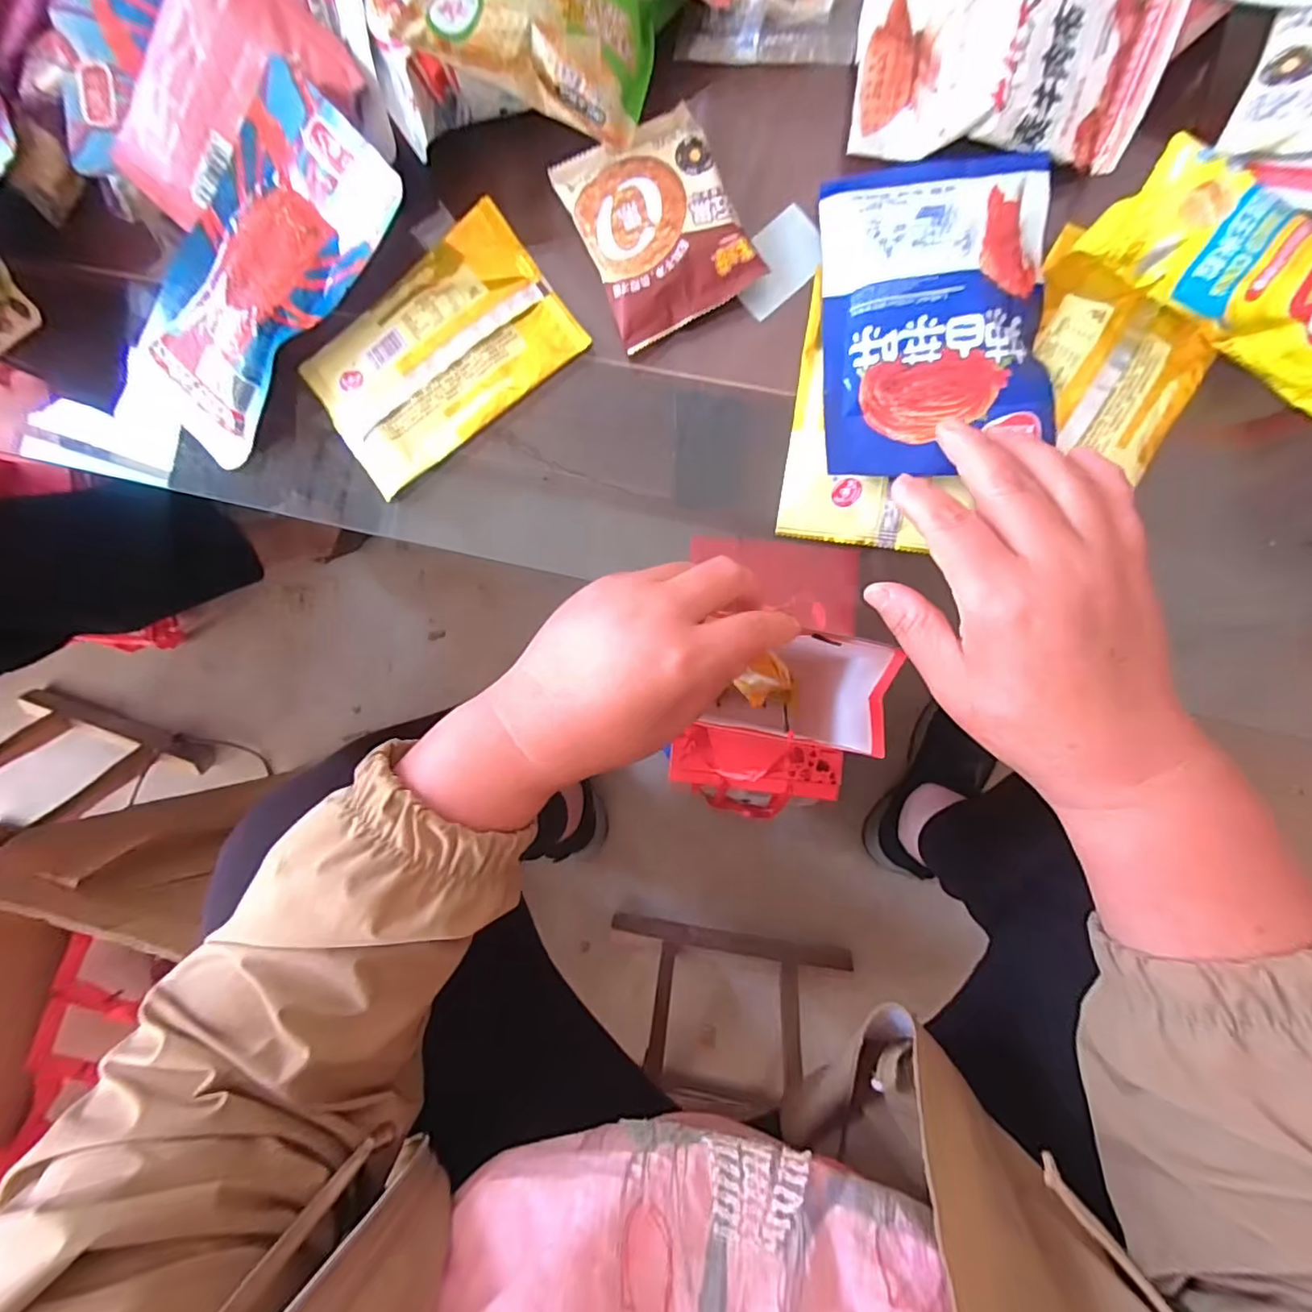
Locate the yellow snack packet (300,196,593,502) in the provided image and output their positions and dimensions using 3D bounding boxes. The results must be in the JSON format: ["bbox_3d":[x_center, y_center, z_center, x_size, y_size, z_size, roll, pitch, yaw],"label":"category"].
[{"bbox_3d":[-0.129,-0.181,0.341,0.152,0.013,0.106,-37,85,3],"label":"yellow snack packet"}]

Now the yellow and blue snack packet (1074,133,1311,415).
[{"bbox_3d":[0.295,-0.183,0.277,0.156,0.040,0.065,37,92,6],"label":"yellow and blue snack packet"}]

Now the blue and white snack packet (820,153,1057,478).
[{"bbox_3d":[0.150,-0.186,0.305,0.114,0.021,0.176,0,88,6],"label":"blue and white snack packet"}]

